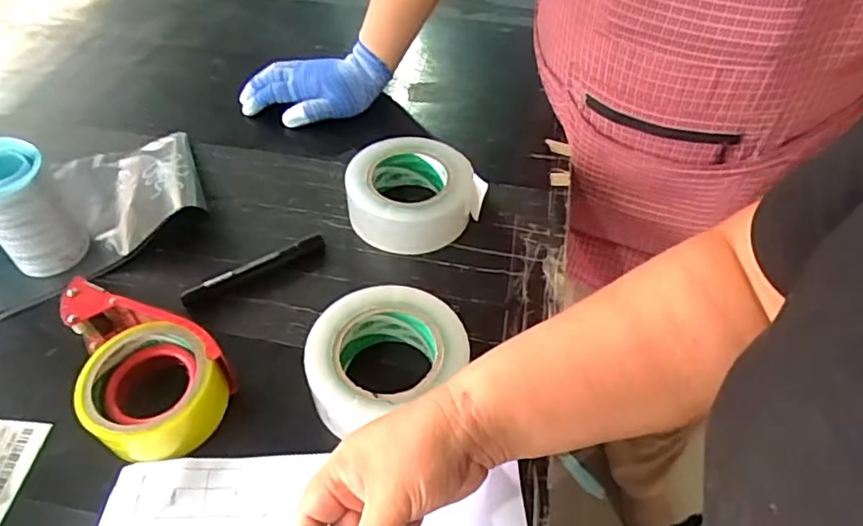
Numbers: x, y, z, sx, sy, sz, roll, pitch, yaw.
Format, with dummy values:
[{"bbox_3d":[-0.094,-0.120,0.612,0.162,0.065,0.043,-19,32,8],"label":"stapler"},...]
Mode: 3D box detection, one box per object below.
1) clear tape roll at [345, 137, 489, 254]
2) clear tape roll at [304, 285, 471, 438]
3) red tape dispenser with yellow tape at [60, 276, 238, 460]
[{"bbox_3d":[-0.017,-0.070,0.607,0.130,0.056,0.110,-5,48,-5],"label":"clear tape roll"},{"bbox_3d":[-0.035,0.078,0.477,0.126,0.052,0.111,-21,52,-19],"label":"clear tape roll"},{"bbox_3d":[-0.223,0.078,0.472,0.101,0.061,0.158,-24,53,-21],"label":"red tape dispenser with yellow tape"}]

